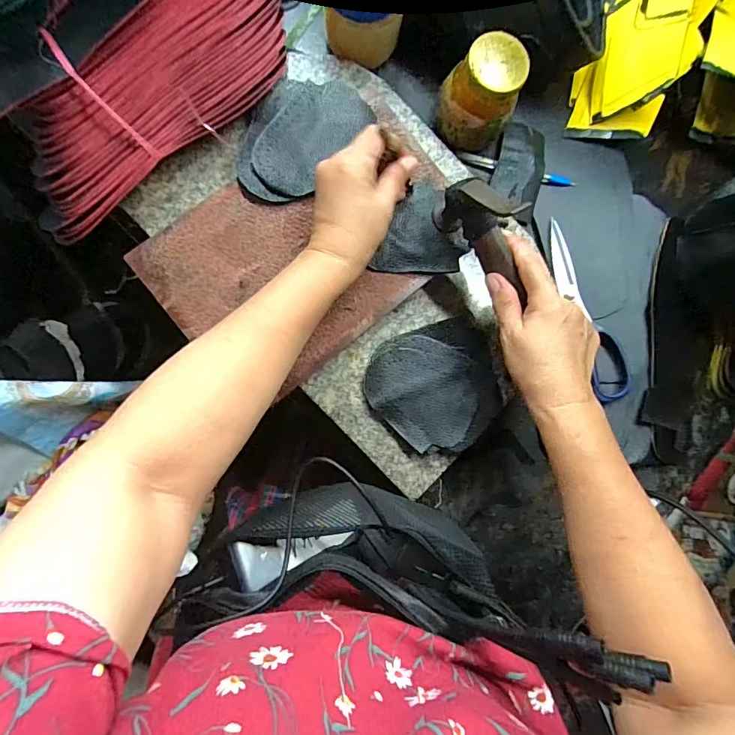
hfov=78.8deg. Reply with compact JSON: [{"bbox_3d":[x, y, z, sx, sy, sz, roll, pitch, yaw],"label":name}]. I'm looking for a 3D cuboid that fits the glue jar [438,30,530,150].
[{"bbox_3d":[0.105,-0.254,0.422,0.066,0.086,0.058,-5,88,-7],"label":"glue jar"}]

